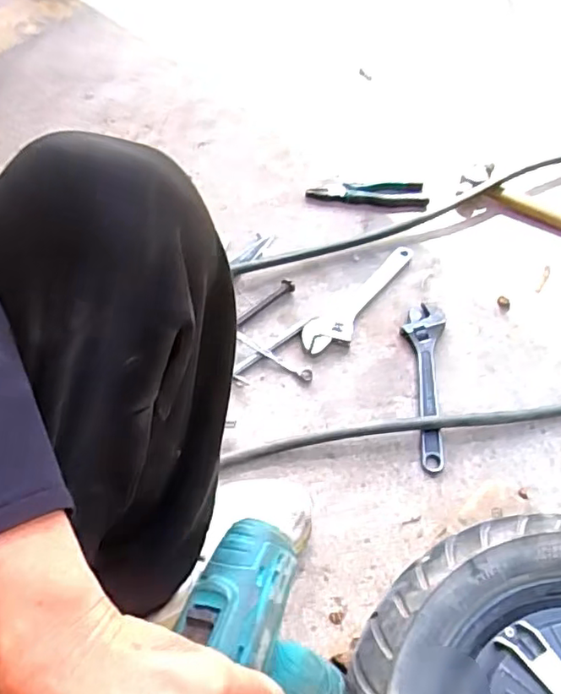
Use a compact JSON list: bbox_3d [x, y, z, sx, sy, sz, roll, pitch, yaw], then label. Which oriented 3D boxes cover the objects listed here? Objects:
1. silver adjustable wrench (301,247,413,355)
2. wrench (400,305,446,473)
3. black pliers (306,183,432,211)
[{"bbox_3d":[0.122,-0.069,0.854,0.053,0.011,0.244,39,64,23],"label":"silver adjustable wrench"},{"bbox_3d":[0.186,0.046,0.780,0.054,0.015,0.234,7,57,5],"label":"wrench"},{"bbox_3d":[0.143,-0.251,0.984,0.192,0.015,0.054,0,56,0],"label":"black pliers"}]

